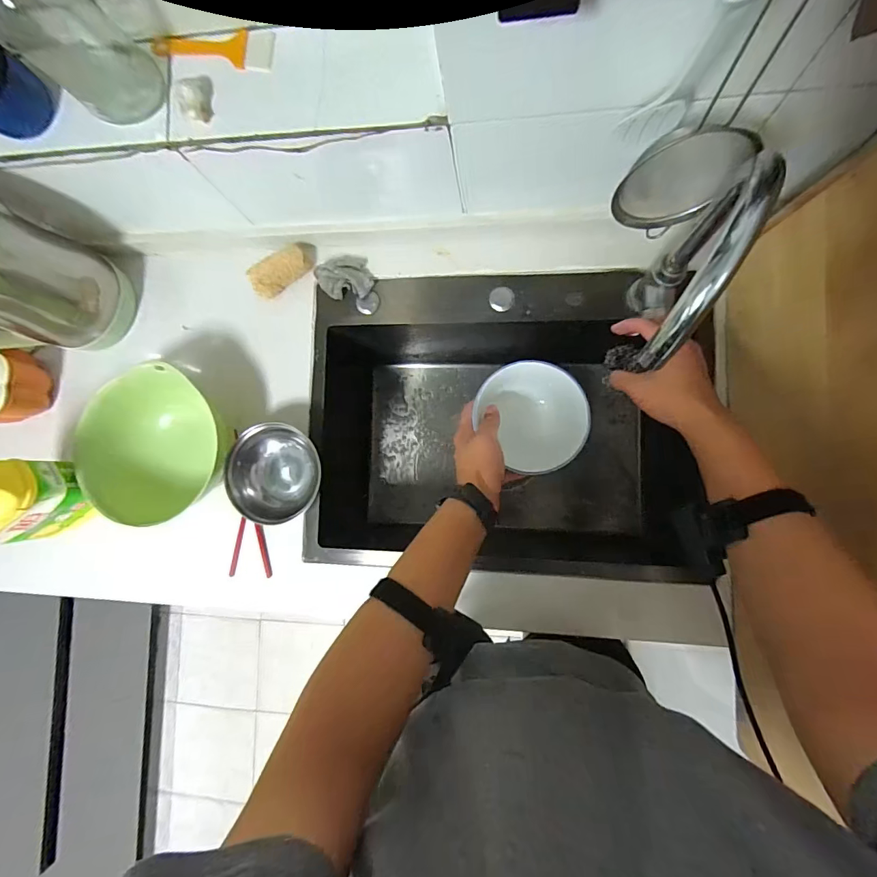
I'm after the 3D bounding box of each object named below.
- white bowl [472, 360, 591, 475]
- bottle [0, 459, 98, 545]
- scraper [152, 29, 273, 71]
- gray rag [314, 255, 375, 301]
[{"bbox_3d":[0.114,-0.023,0.532,0.117,0.090,0.126,-1,87,9],"label":"white bowl"},{"bbox_3d":[-0.576,0.087,0.589,0.139,0.221,0.074,-29,83,6],"label":"bottle"},{"bbox_3d":[-0.253,-0.449,0.500,0.142,0.013,0.041,13,89,9],"label":"scraper"},{"bbox_3d":[-0.147,-0.258,0.682,0.085,0.042,0.070,2,87,9],"label":"gray rag"}]

